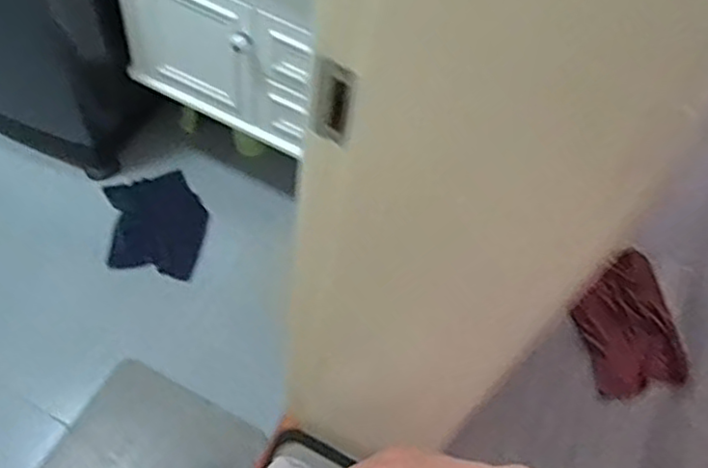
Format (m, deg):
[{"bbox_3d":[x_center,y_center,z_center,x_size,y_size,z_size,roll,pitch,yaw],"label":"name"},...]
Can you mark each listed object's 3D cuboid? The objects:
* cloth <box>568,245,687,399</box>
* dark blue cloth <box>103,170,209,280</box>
[{"bbox_3d":[0.672,0.219,1.642,0.245,0.024,0.331,-9,68,-12],"label":"cloth"},{"bbox_3d":[-0.495,-0.025,1.682,0.234,0.026,0.292,-9,65,-11],"label":"dark blue cloth"}]

